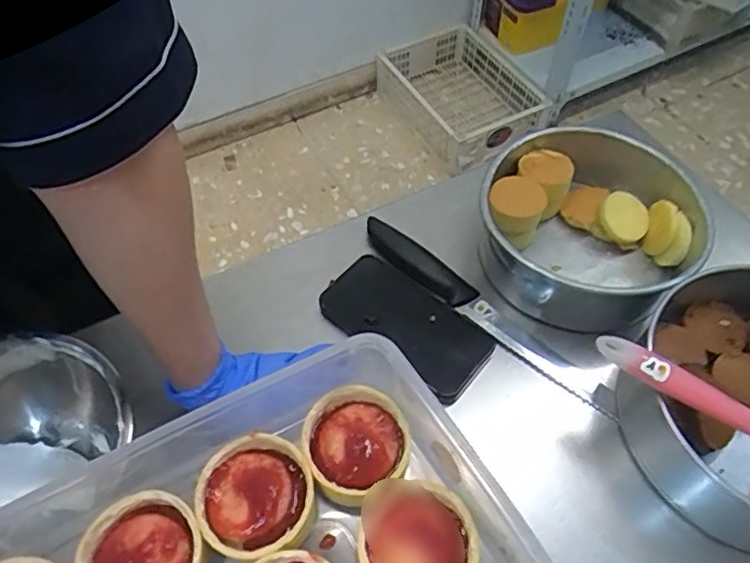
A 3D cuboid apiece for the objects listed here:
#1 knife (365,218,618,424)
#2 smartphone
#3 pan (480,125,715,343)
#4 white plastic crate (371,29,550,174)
[{"bbox_3d":[0.090,0.022,0.532,0.260,0.018,0.031,37,63,23],"label":"knife"},{"bbox_3d":[0.026,0.035,0.520,0.147,0.014,0.074,35,62,22],"label":"smartphone"},{"bbox_3d":[0.195,-0.051,0.553,0.191,0.072,0.198,28,60,19],"label":"pan"},{"bbox_3d":[0.223,-0.544,1.769,0.330,0.169,0.479,-28,59,-18],"label":"white plastic crate"}]

